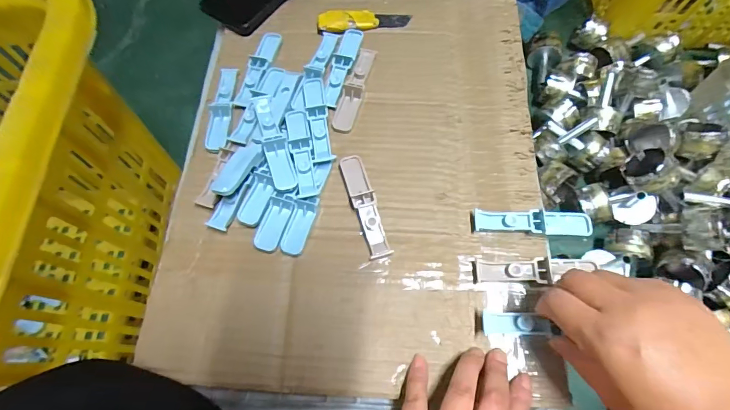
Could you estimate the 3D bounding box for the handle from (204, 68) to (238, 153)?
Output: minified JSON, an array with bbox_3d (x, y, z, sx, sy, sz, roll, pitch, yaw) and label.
[{"bbox_3d":[-0.145,-0.100,0.391,0.023,0.010,0.105,1,67,2],"label":"handle"}]

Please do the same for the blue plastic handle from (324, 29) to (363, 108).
[{"bbox_3d":[-0.024,-0.145,0.396,0.021,0.006,0.098,15,68,8],"label":"blue plastic handle"}]

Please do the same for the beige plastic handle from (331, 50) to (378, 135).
[{"bbox_3d":[-0.010,-0.119,0.389,0.020,0.006,0.099,14,68,8],"label":"beige plastic handle"}]

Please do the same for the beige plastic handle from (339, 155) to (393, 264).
[{"bbox_3d":[0.000,0.000,0.341,0.020,0.010,0.096,-16,67,-5],"label":"beige plastic handle"}]

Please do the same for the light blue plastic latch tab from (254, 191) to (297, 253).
[{"bbox_3d":[-0.079,0.015,0.335,0.022,0.010,0.053,17,68,9],"label":"light blue plastic latch tab"}]

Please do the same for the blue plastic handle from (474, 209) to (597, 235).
[{"bbox_3d":[0.146,0.016,0.336,0.100,0.015,0.020,2,67,2],"label":"blue plastic handle"}]

